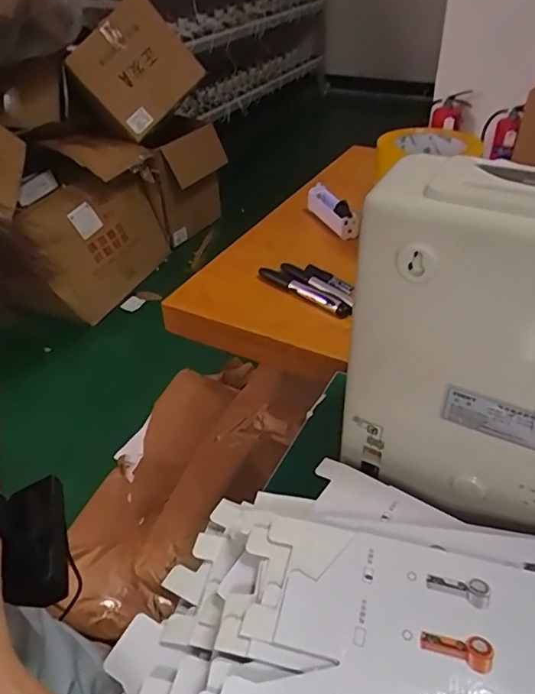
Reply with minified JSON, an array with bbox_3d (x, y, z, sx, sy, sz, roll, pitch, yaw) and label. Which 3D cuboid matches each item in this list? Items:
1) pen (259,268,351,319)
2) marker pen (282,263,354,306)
[{"bbox_3d":[0.041,-0.065,0.612,0.133,0.012,0.015,31,50,34],"label":"pen"},{"bbox_3d":[0.058,-0.073,0.618,0.019,0.013,0.122,-26,45,-26],"label":"marker pen"}]

